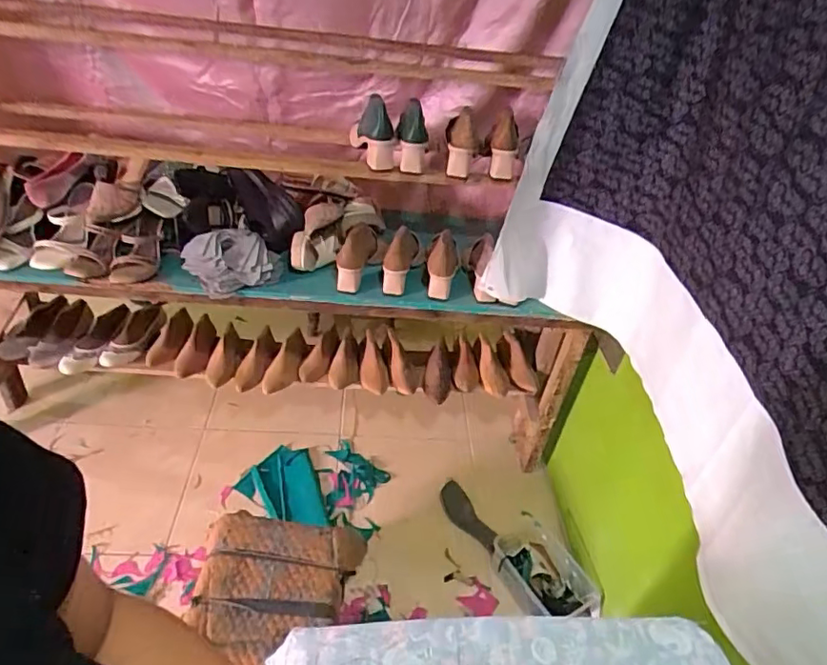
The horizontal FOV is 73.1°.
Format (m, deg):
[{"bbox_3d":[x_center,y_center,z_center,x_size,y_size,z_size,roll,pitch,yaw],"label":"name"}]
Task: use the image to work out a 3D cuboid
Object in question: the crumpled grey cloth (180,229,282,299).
[{"bbox_3d":[-0.394,-0.159,1.206,0.168,0.064,0.178,-28,51,-36],"label":"crumpled grey cloth"}]

